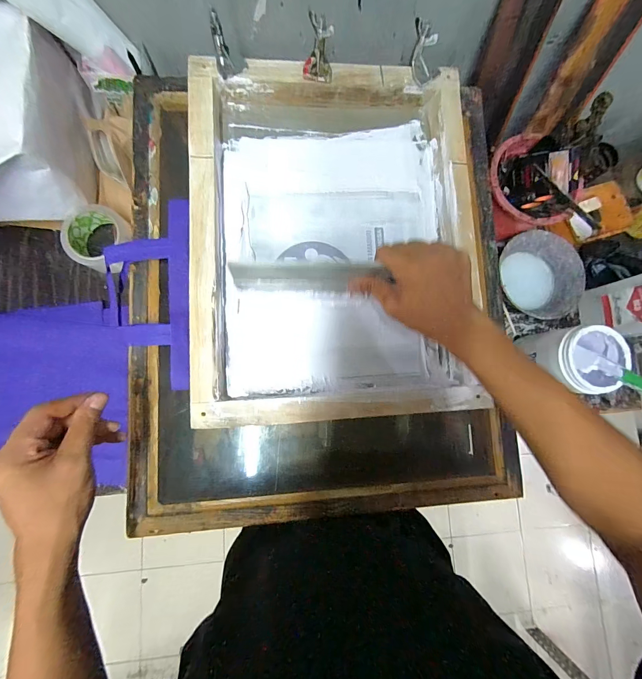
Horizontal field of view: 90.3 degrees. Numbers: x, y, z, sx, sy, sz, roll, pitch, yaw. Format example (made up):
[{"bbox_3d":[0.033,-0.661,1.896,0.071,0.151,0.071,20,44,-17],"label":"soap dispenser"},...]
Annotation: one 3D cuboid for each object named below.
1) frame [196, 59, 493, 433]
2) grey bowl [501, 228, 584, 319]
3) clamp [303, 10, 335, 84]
[{"bbox_3d":[0.021,-0.129,0.412,0.362,0.054,0.453,-2,85,-6],"label":"frame"},{"bbox_3d":[0.402,-0.116,0.597,0.139,0.056,0.169,-31,86,-8],"label":"grey bowl"},{"bbox_3d":[-0.002,-0.360,0.395,0.035,0.041,0.052,4,82,-4],"label":"clamp"}]

